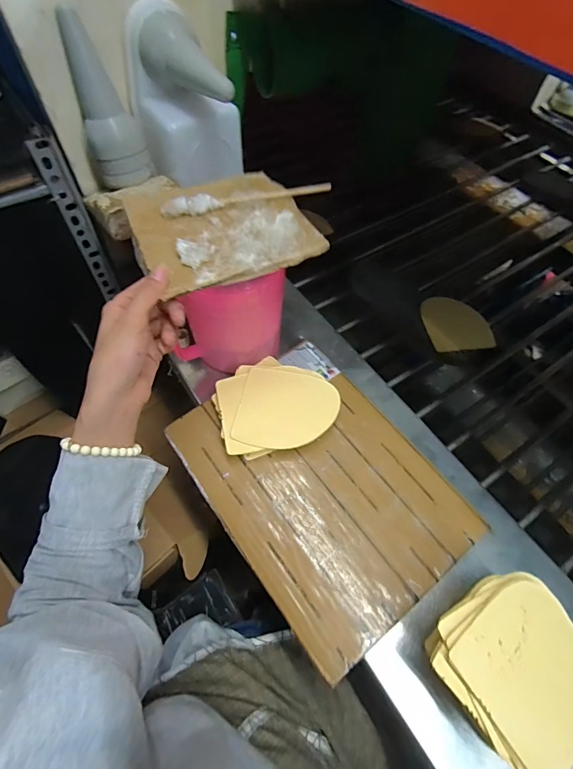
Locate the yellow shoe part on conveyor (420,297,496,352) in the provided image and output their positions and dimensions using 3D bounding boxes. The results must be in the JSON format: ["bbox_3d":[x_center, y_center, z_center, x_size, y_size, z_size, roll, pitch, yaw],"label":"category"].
[{"bbox_3d":[0.283,-0.104,0.638,0.102,0.007,0.109,-10,64,-4],"label":"yellow shoe part on conveyor"}]

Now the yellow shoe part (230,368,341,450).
[{"bbox_3d":[0.002,0.033,0.486,0.121,0.007,0.104,13,68,2],"label":"yellow shoe part"}]

